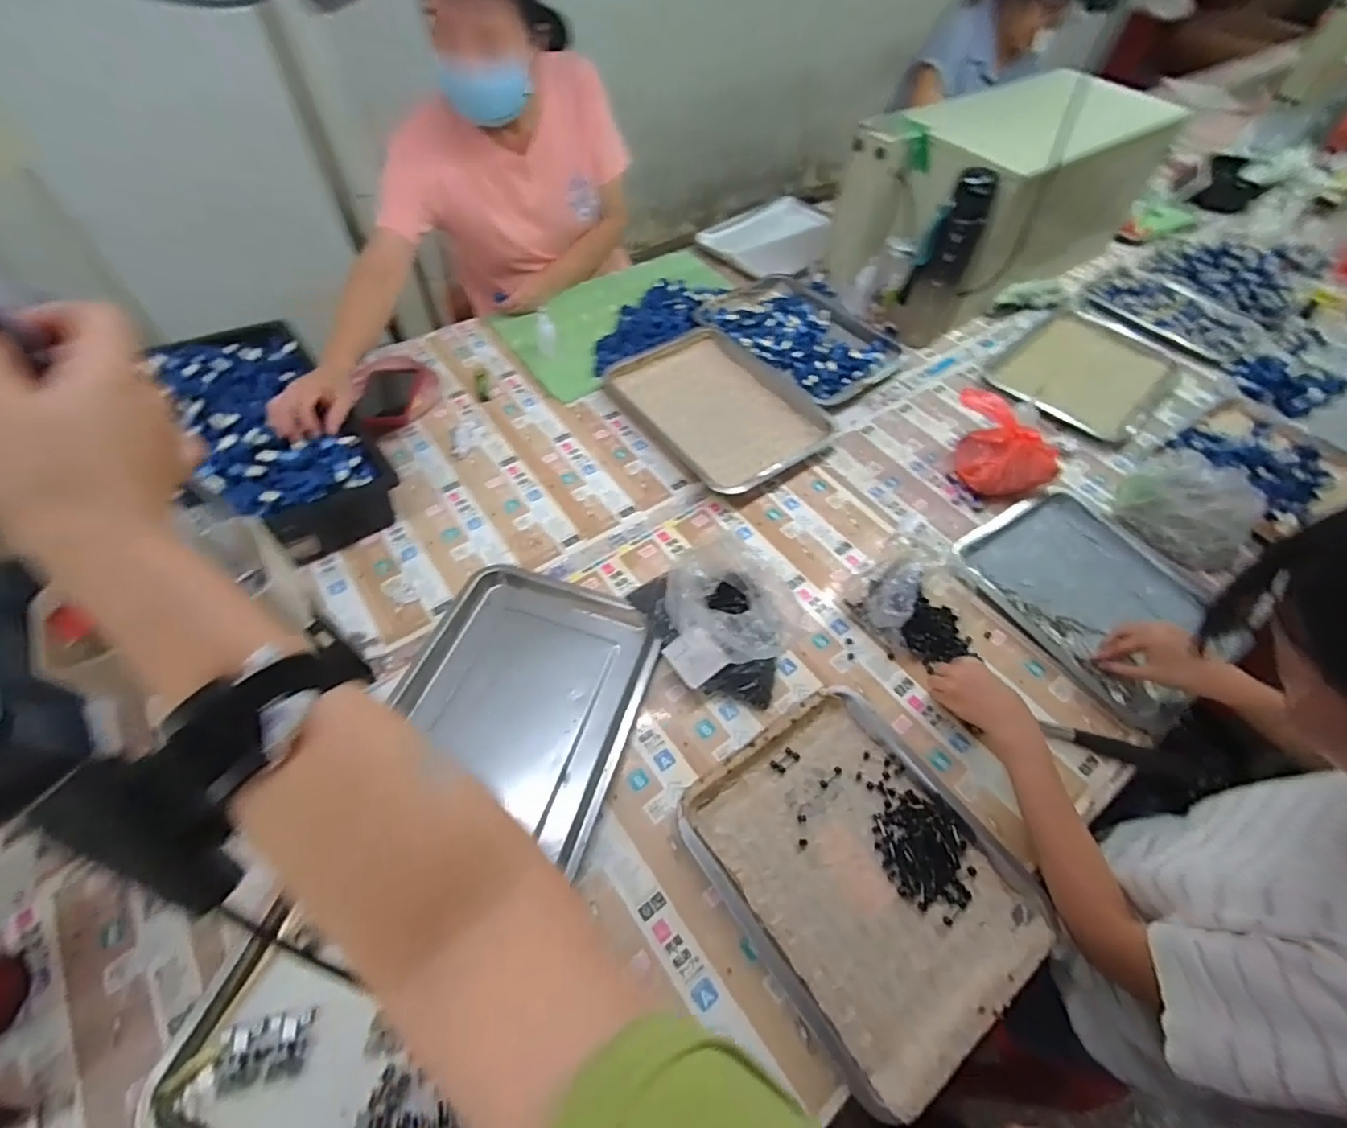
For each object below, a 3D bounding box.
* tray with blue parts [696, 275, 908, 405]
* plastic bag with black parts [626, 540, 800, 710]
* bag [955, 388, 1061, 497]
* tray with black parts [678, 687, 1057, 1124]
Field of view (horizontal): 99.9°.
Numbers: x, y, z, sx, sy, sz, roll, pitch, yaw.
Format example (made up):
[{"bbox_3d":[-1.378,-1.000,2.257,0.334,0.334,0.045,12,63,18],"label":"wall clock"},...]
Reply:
[{"bbox_3d":[0.240,-0.429,1.054,0.235,0.031,0.344,-38,65,-24],"label":"tray with blue parts"},{"bbox_3d":[0.062,0.063,0.674,0.160,0.117,0.197,-26,61,-18],"label":"plastic bag with black parts"},{"bbox_3d":[0.511,-0.185,0.862,0.136,0.107,0.147,4,56,0],"label":"bag"},{"bbox_3d":[0.188,0.302,0.573,0.251,0.033,0.306,-29,62,-20],"label":"tray with black parts"}]

